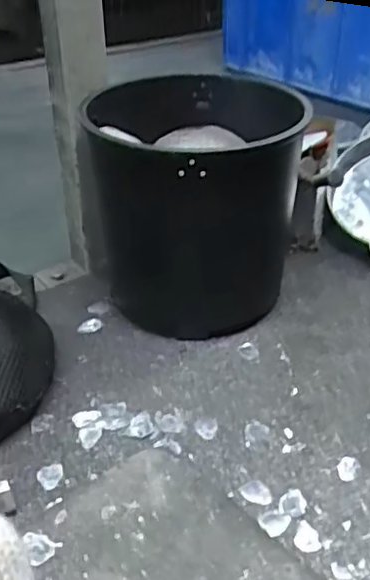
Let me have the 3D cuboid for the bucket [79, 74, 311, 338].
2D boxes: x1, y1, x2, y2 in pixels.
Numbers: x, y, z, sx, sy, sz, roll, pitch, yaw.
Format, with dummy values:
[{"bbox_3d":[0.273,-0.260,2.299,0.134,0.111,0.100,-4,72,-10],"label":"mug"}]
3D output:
[{"bbox_3d":[0.003,-0.074,0.562,0.168,0.176,0.199,-3,34,-2],"label":"bucket"}]

